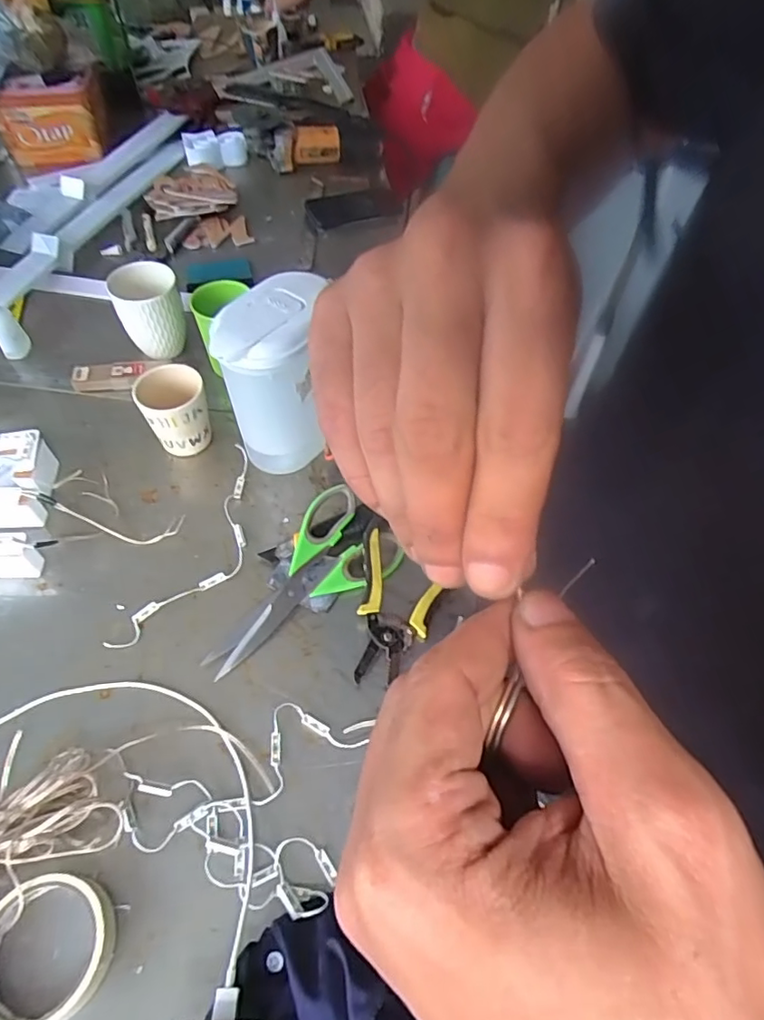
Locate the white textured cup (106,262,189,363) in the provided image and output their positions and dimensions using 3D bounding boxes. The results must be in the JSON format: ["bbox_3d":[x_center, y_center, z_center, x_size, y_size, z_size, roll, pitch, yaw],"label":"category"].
[{"bbox_3d":[-0.299,-0.252,0.738,0.080,0.106,0.076,-14,57,-12],"label":"white textured cup"}]

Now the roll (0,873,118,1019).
[{"bbox_3d":[-0.237,0.309,0.391,0.095,0.026,0.087,0,55,0],"label":"roll"}]

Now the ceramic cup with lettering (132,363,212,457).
[{"bbox_3d":[-0.233,-0.110,0.647,0.068,0.087,0.064,-14,58,-13],"label":"ceramic cup with lettering"}]

